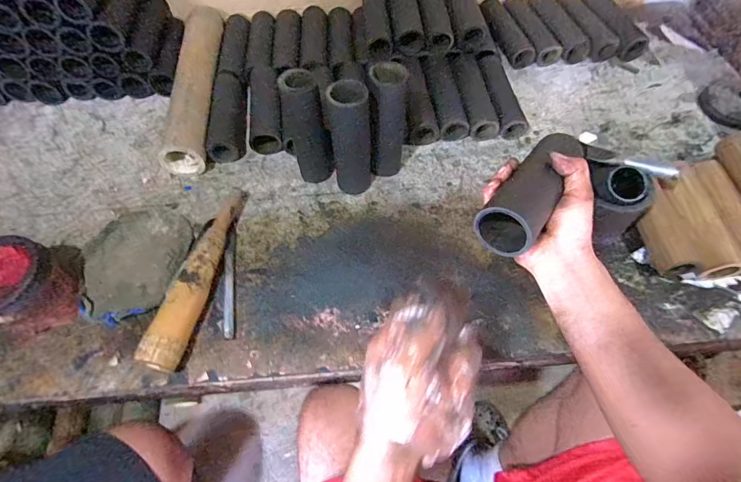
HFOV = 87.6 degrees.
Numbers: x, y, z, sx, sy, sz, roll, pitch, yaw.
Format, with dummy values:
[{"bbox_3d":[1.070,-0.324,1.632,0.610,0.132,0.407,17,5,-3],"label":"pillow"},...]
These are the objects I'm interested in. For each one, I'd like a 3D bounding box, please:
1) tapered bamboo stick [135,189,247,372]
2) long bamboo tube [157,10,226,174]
[{"bbox_3d":[-0.238,0.033,0.545,0.044,0.056,0.291,7,59,4],"label":"tapered bamboo stick"},{"bbox_3d":[-0.326,-0.297,0.734,0.076,0.077,0.389,-5,59,-3],"label":"long bamboo tube"}]

